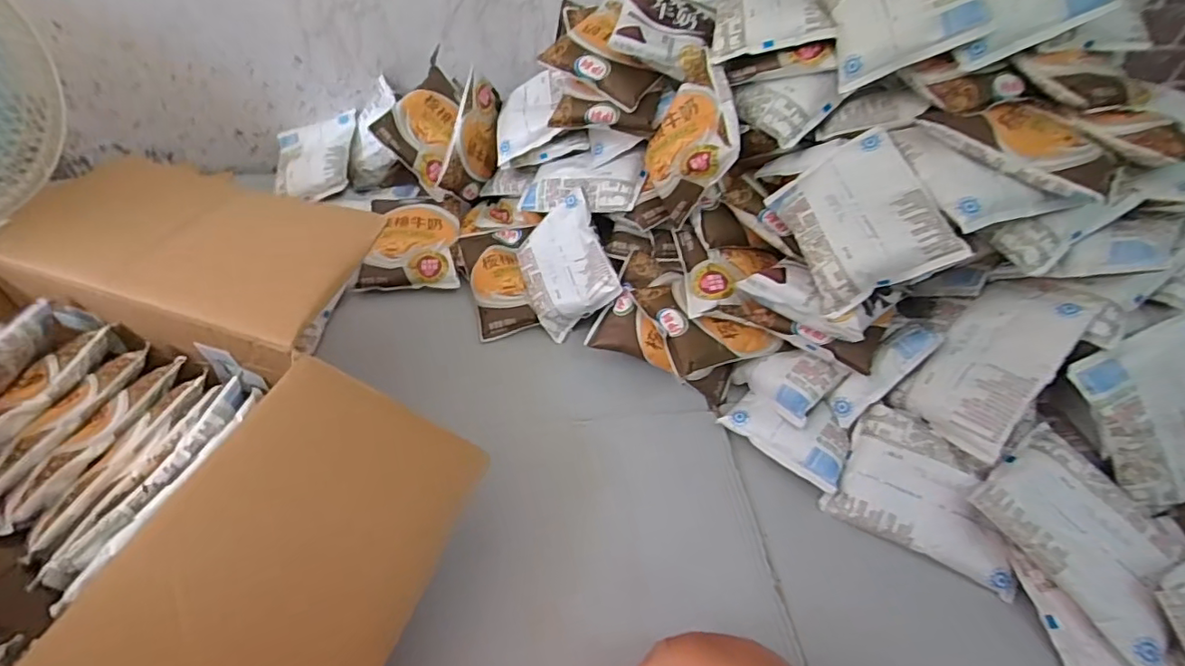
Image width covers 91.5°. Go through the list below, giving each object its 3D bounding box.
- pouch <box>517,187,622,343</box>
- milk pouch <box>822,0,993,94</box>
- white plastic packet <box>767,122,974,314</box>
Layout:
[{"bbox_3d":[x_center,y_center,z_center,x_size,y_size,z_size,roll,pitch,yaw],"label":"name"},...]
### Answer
[{"bbox_3d":[-0.023,-0.062,0.537,0.082,0.028,0.117,-28,61,14],"label":"pouch"},{"bbox_3d":[0.220,-0.250,0.423,0.092,0.019,0.117,-15,69,32],"label":"milk pouch"},{"bbox_3d":[0.191,-0.083,0.418,0.091,0.026,0.123,-25,52,20],"label":"white plastic packet"}]

